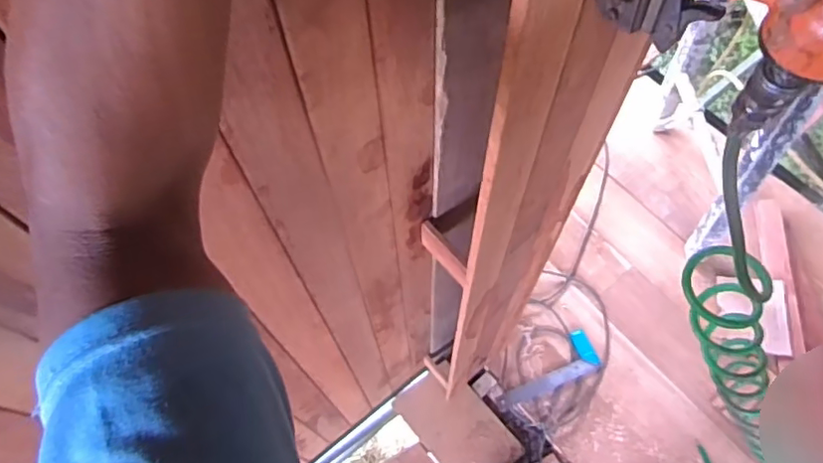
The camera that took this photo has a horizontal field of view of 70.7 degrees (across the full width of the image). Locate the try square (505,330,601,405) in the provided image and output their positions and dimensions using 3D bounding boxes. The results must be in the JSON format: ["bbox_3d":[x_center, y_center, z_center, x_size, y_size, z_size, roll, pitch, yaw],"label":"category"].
[{"bbox_3d":[0.361,0.359,1.538,0.271,0.017,0.110,-21,66,-9],"label":"try square"}]

